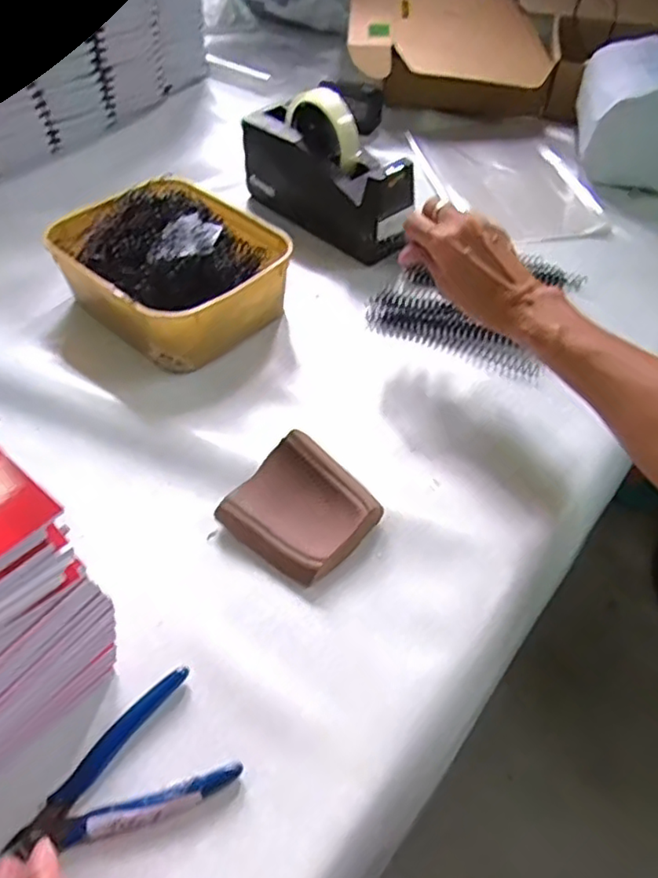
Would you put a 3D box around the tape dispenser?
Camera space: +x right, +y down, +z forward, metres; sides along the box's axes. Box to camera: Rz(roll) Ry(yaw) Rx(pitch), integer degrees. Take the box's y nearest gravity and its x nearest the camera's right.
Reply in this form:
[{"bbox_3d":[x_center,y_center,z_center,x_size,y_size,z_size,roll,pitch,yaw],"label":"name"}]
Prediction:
[{"bbox_3d":[-0.003,-0.283,0.645,0.069,0.130,0.203,-36,59,-27],"label":"tape dispenser"}]

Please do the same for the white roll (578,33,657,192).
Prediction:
[{"bbox_3d":[0.380,-0.397,0.752,0.128,0.116,0.176,9,50,7],"label":"white roll"}]

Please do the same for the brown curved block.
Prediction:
[{"bbox_3d":[-0.018,0.049,0.428,0.088,0.029,0.082,34,57,25],"label":"brown curved block"}]

